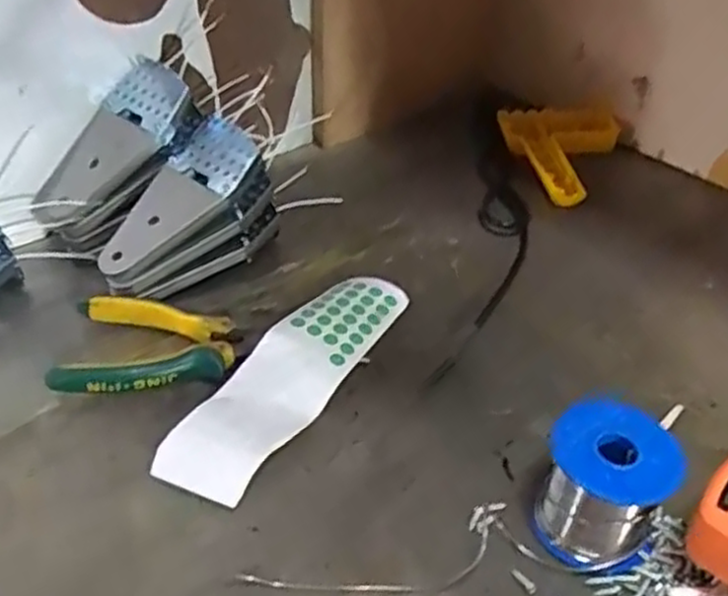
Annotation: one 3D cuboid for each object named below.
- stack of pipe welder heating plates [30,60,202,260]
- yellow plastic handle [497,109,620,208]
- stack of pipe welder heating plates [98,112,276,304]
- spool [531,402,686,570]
[{"bbox_3d":[-0.190,-0.110,0.565,0.069,0.044,0.150,33,86,33],"label":"stack of pipe welder heating plates"},{"bbox_3d":[0.203,-0.143,0.718,0.113,0.033,0.145,-8,39,-12],"label":"yellow plastic handle"},{"bbox_3d":[-0.133,-0.059,0.547,0.070,0.092,0.133,27,44,28],"label":"stack of pipe welder heating plates"},{"bbox_3d":[0.123,0.095,0.378,0.062,0.059,0.060,21,42,22],"label":"spool"}]

